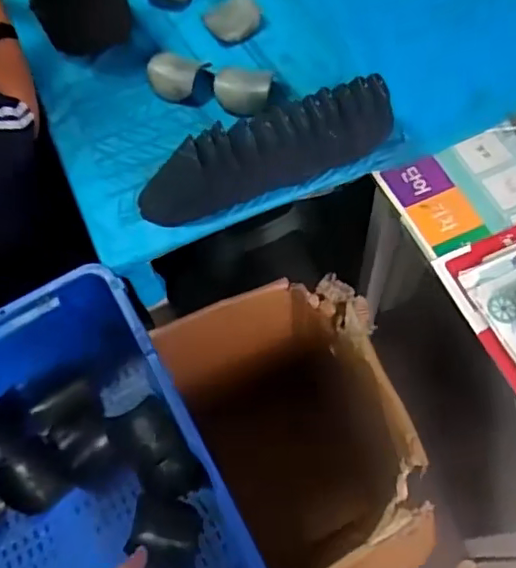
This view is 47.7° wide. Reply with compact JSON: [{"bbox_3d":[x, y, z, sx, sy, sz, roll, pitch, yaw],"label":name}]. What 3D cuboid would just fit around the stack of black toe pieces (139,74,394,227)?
[{"bbox_3d":[0.003,-0.184,0.832,0.389,0.100,0.069,-19,63,-7],"label":"stack of black toe pieces"}]

